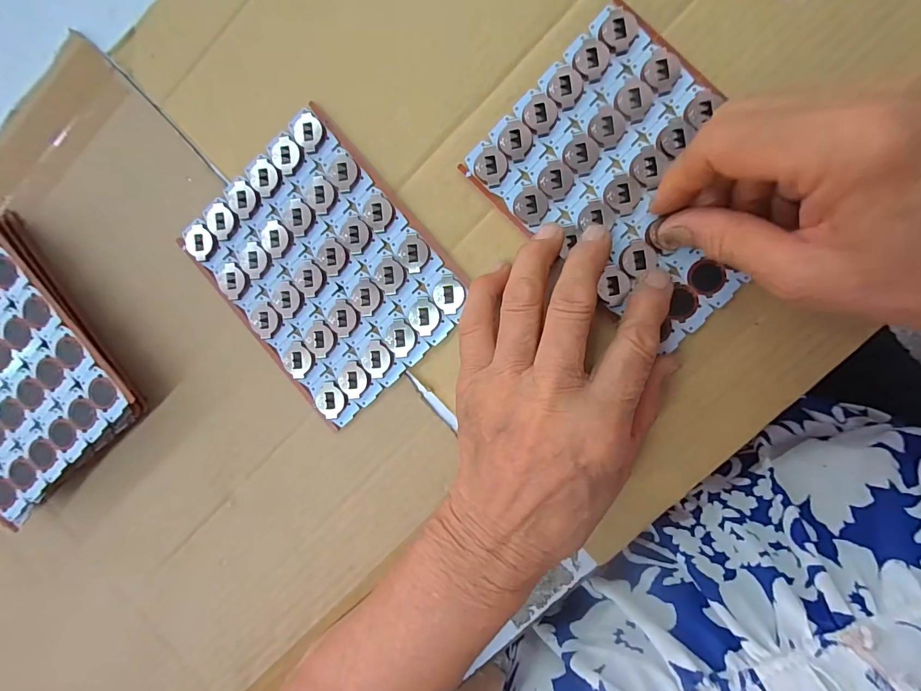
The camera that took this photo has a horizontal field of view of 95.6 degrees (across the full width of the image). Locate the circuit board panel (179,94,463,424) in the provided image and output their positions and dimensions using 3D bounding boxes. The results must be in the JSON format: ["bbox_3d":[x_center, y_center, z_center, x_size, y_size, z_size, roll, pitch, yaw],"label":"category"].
[{"bbox_3d":[-0.079,-0.044,0.238,0.109,0.004,0.146,-41,86,8],"label":"circuit board panel"}]

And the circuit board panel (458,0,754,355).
[{"bbox_3d":[0.090,-0.084,0.214,0.146,0.006,0.109,45,97,4],"label":"circuit board panel"}]

